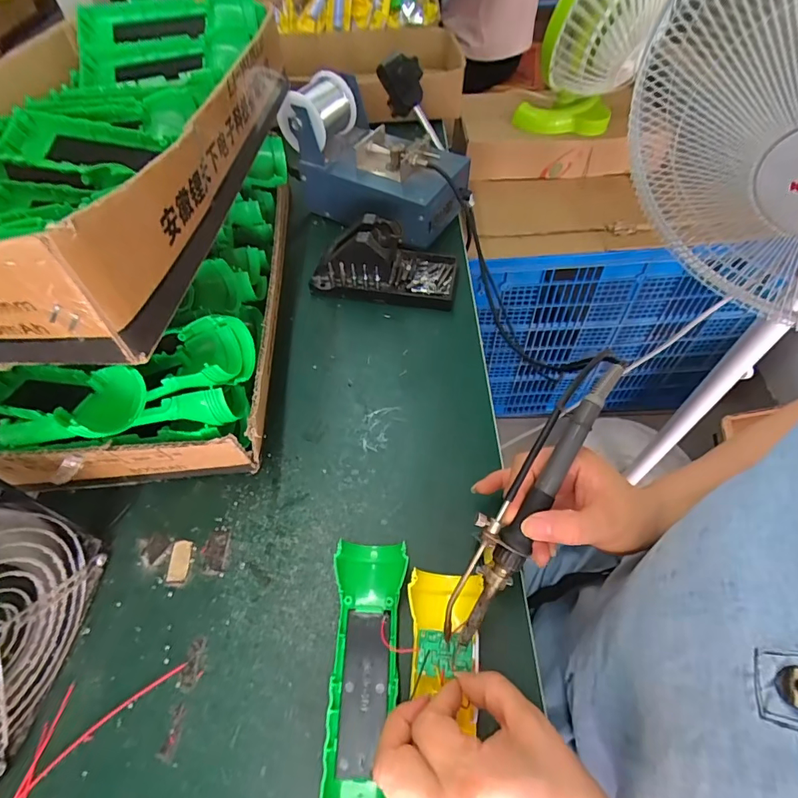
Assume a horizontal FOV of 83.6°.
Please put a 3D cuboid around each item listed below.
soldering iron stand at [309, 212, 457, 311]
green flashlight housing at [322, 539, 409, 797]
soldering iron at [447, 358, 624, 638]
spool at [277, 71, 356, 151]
[{"bbox_3d":[-0.015,-0.158,0.491,0.154,0.074,0.075,8,57,6],"label":"soldering iron stand"},{"bbox_3d":[-0.020,0.178,0.295,0.048,0.025,0.162,-1,56,0],"label":"green flashlight housing"},{"bbox_3d":[0.083,0.058,0.282,0.030,0.019,0.201,30,88,19],"label":"soldering iron"},{"bbox_3d":[-0.097,-0.331,0.513,0.067,0.063,0.068,21,59,14],"label":"spool"}]

